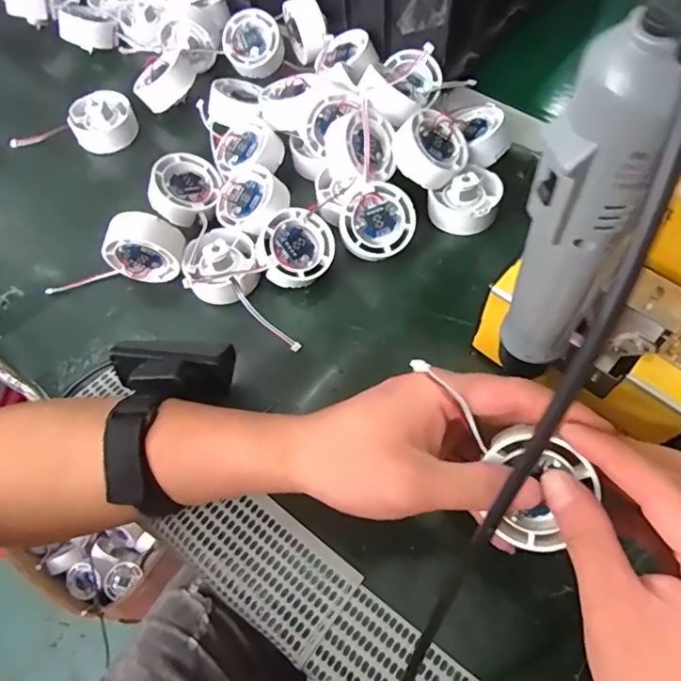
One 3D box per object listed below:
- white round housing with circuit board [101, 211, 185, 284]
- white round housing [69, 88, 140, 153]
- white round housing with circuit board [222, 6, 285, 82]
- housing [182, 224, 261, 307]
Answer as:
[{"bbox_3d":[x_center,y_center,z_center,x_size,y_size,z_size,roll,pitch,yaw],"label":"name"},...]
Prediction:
[{"bbox_3d":[-0.145,-0.069,0.394,0.053,0.060,0.024,1,61,3],"label":"white round housing with circuit board"},{"bbox_3d":[-0.218,-0.202,0.488,0.057,0.040,0.057,-1,60,2],"label":"white round housing"},{"bbox_3d":[-0.085,-0.288,0.512,0.055,0.019,0.059,0,103,-2],"label":"white round housing with circuit board"},{"bbox_3d":[-0.091,-0.057,0.399,0.053,0.038,0.056,-1,60,2],"label":"housing"}]

